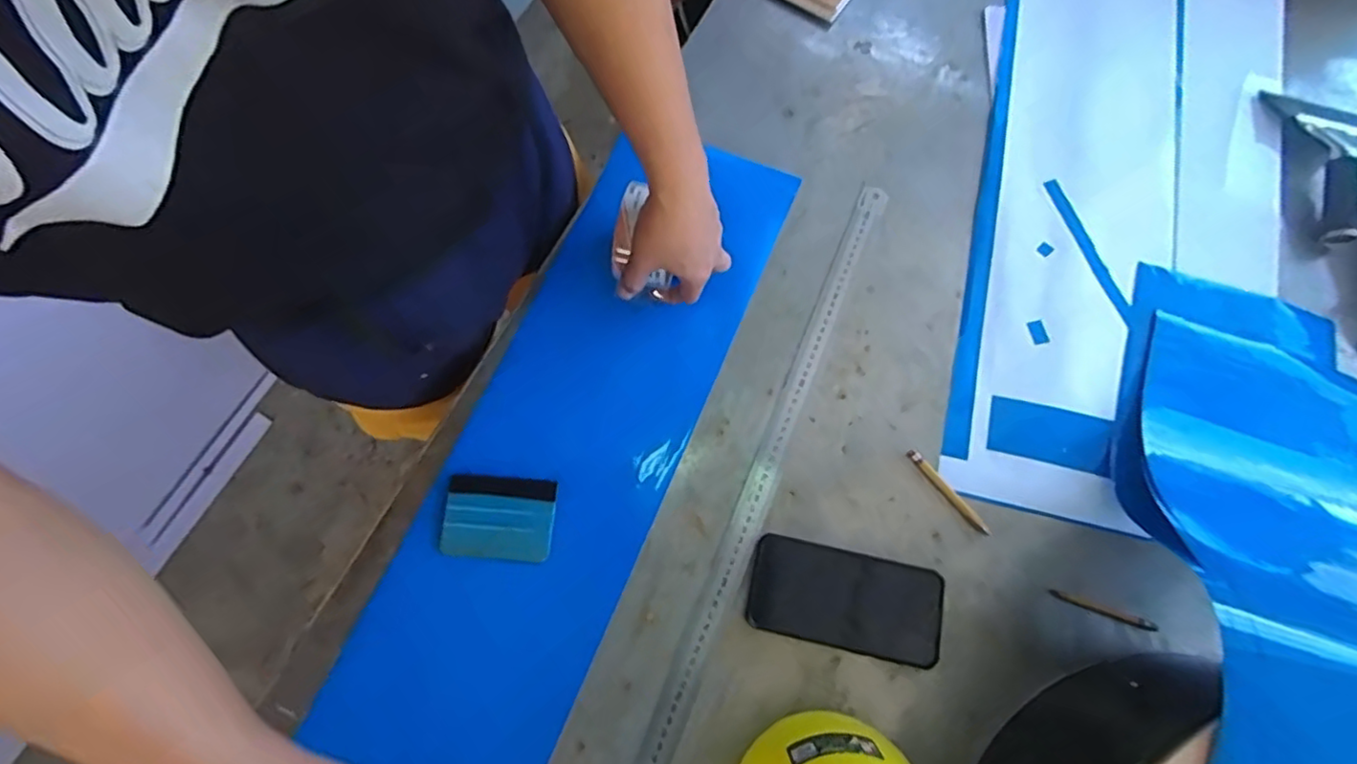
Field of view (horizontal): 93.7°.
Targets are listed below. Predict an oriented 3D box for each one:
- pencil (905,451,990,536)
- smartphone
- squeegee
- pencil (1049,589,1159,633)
[{"bbox_3d":[0.246,0.100,0.582,0.011,0.006,0.097,-39,77,-12],"label":"pencil"},{"bbox_3d":[0.144,0.187,0.548,0.162,0.008,0.080,13,73,3],"label":"smartphone"},{"bbox_3d":[-0.162,0.122,0.571,0.098,0.010,0.071,4,75,2],"label":"squeegee"},{"bbox_3d":[0.372,0.200,0.556,0.089,0.005,0.010,19,73,5],"label":"pencil"}]

